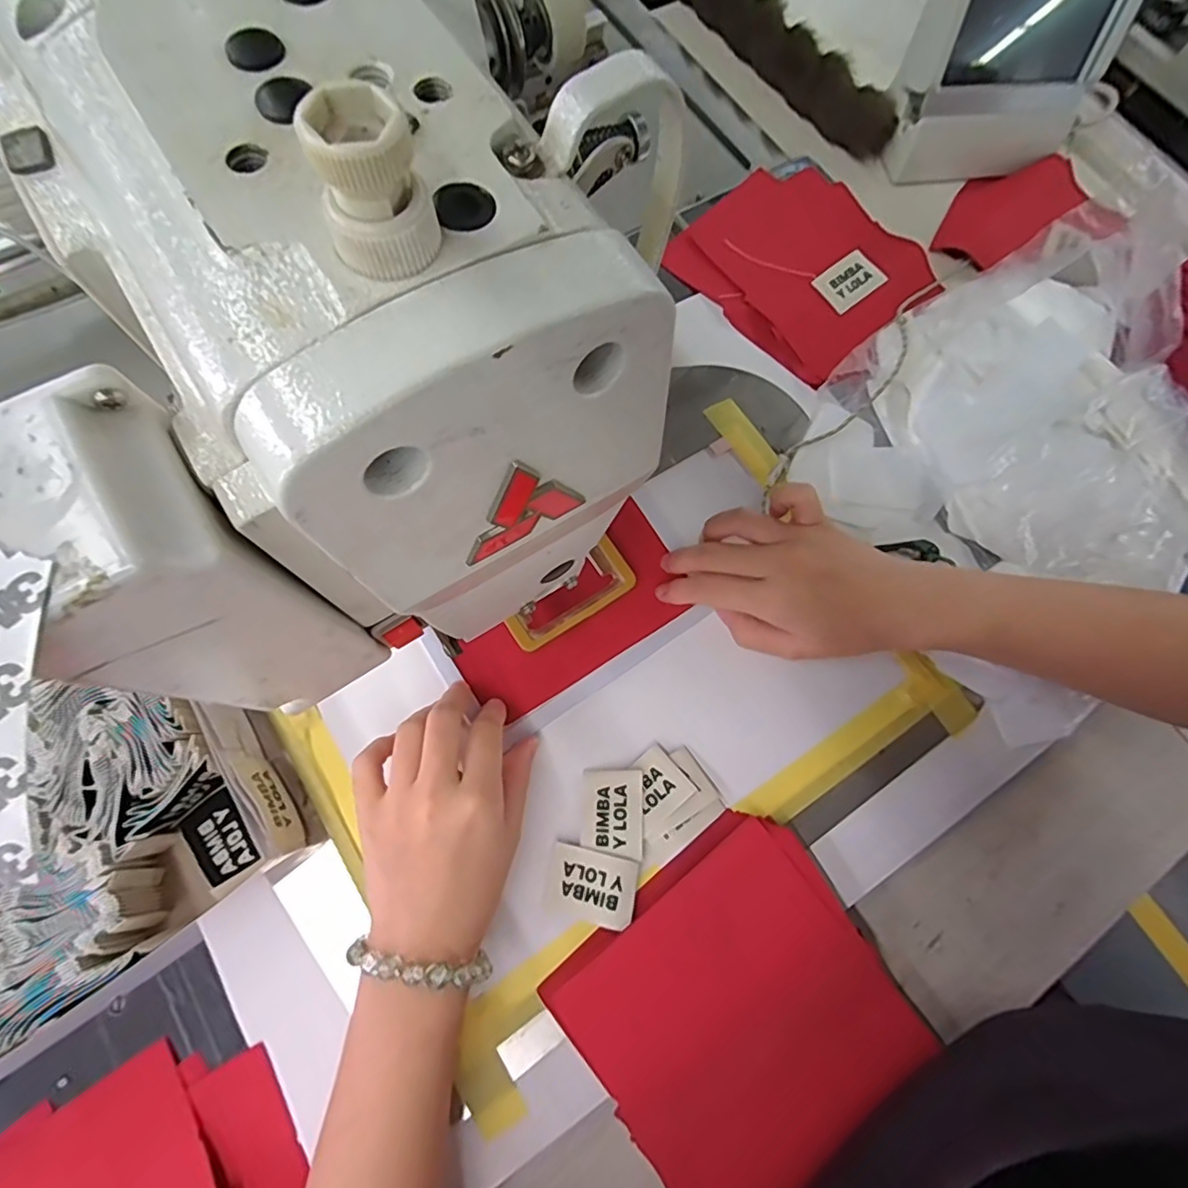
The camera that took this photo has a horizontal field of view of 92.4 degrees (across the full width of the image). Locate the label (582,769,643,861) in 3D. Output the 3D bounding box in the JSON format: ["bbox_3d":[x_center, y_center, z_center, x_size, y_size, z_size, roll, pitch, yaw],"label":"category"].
[{"bbox_3d":[0.010,0.123,0.320,0.033,0.005,0.045,1,67,0],"label":"label"}]

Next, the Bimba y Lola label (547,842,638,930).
[{"bbox_3d":[-0.001,0.157,0.309,0.047,0.004,0.033,14,67,5],"label":"Bimba y Lola label"}]

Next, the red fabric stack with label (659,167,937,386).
[{"bbox_3d":[0.167,-0.260,0.446,0.169,0.024,0.164,-42,80,-15],"label":"red fabric stack with label"}]

